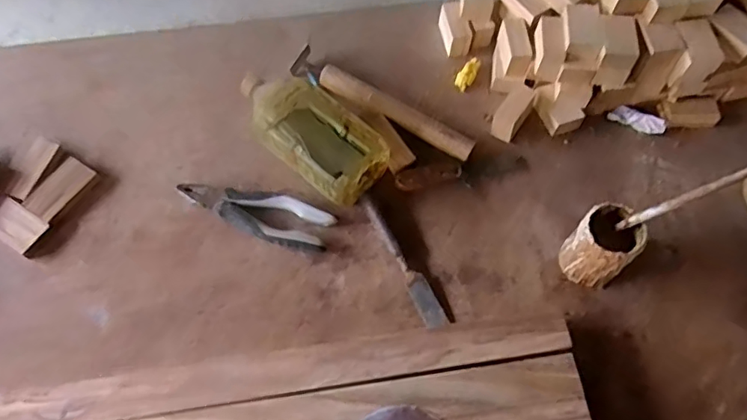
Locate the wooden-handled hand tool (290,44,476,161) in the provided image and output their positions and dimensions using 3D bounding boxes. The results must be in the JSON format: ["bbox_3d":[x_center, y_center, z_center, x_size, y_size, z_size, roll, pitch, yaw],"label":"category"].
[{"bbox_3d":[0.010,-0.140,0.726,0.269,0.031,0.041,29,69,13],"label":"wooden-handled hand tool"}]

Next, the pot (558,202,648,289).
[{"bbox_3d":[0.250,0.041,0.601,0.065,0.093,0.063,0,65,-1],"label":"pot"}]

